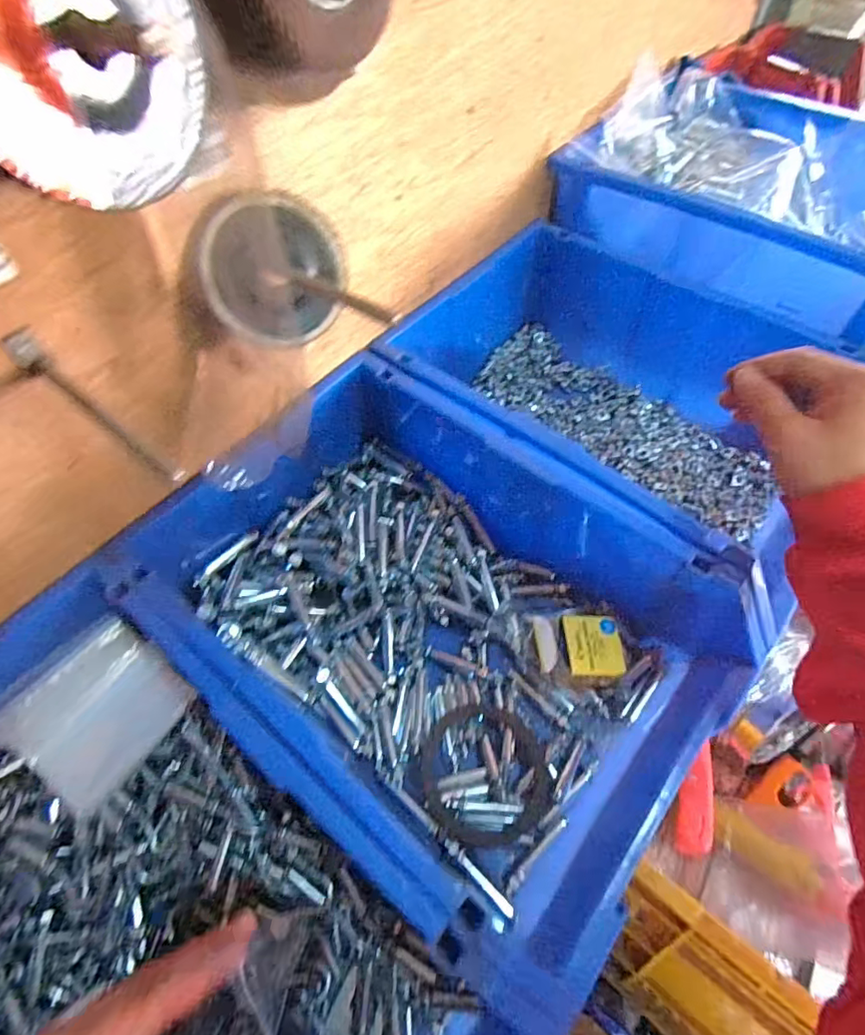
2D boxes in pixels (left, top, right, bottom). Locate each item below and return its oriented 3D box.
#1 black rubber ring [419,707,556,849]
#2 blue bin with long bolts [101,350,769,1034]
[{"bbox_3d":[0.047,0.218,0.445,0.111,0.006,0.107,-1,57,2],"label":"black rubber ring"},{"bbox_3d":[0.001,0.089,0.448,0.443,0.158,0.311,38,66,23],"label":"blue bin with long bolts"}]

